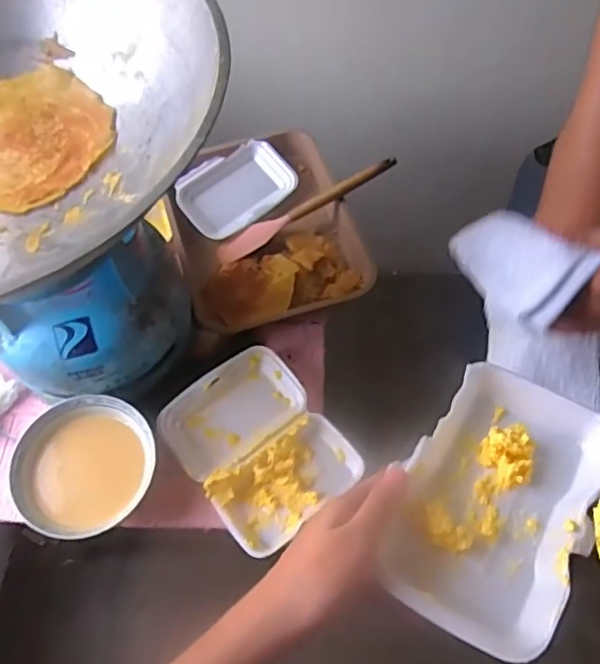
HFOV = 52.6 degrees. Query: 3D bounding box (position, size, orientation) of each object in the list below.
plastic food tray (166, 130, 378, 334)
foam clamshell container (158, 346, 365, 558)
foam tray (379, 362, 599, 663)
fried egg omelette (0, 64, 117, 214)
[{"bbox_3d":[-0.058,-0.167,0.952,0.268,0.048,0.342,-16,61,-8],"label":"plastic food tray"},{"bbox_3d":[-0.054,0.143,0.783,0.184,0.040,0.225,-36,66,-17],"label":"foam clamshell container"},{"bbox_3d":[0.128,0.105,0.390,0.109,0.037,0.179,31,66,17],"label":"foam tray"},{"bbox_3d":[-0.274,-0.196,0.600,0.169,0.019,0.161,-1,61,1],"label":"fried egg omelette"}]

